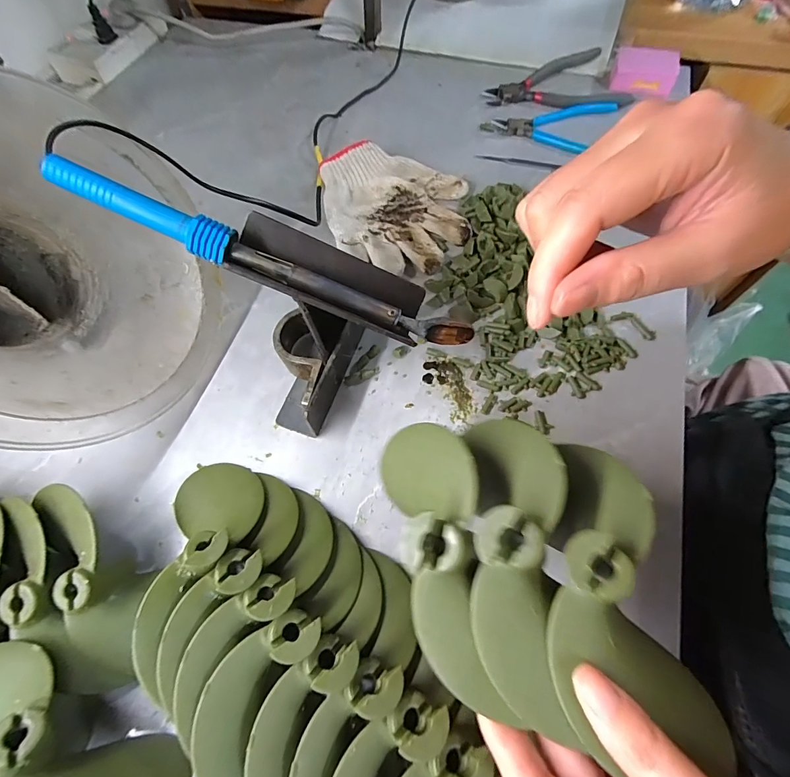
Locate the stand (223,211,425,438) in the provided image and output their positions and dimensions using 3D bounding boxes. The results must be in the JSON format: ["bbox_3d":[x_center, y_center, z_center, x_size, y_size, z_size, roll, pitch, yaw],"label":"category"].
[{"bbox_3d":[-0.046,-0.038,0.293,0.119,0.115,0.115,9,64,9],"label":"stand"}]

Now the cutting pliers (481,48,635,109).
[{"bbox_3d":[0.202,-0.385,0.508,0.163,0.013,0.115,-12,63,-2],"label":"cutting pliers"}]

